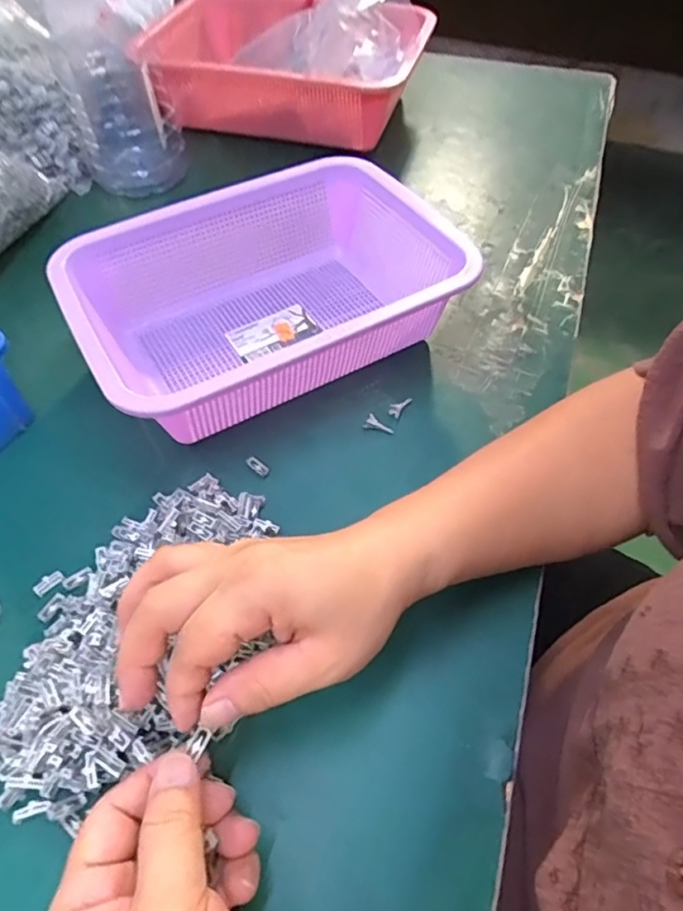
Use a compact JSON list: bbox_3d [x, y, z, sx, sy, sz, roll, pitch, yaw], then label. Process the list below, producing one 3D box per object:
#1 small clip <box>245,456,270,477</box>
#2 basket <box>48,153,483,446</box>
[{"bbox_3d":[-0.056,0.006,0.377,0.017,0.004,0.008,35,60,24],"label":"small clip"},{"bbox_3d":[-0.058,-0.117,0.425,0.260,0.084,0.195,-26,57,-19],"label":"basket"}]

